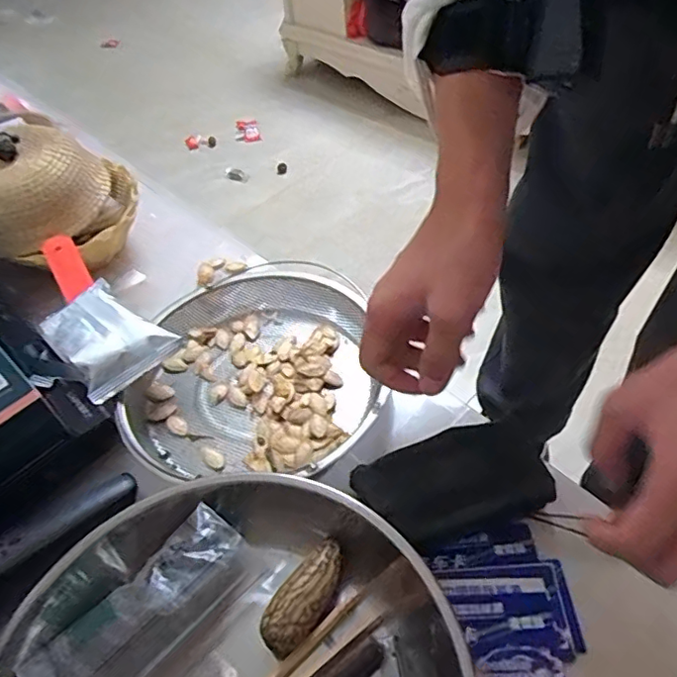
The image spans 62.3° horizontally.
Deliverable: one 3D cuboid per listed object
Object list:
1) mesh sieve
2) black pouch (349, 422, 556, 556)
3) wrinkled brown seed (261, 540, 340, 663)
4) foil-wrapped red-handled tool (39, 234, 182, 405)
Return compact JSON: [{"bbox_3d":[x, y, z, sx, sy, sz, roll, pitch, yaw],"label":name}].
[{"bbox_3d":[-0.062,0.018,0.474,0.200,0.032,0.224,5,48,10],"label":"mesh sieve"},{"bbox_3d":[0.075,0.097,0.373,0.115,0.034,0.064,-18,48,-10],"label":"black pouch"},{"bbox_3d":[-0.020,0.155,0.339,0.026,0.022,0.071,23,54,25],"label":"wrinkled brown seed"},{"bbox_3d":[-0.219,-0.026,0.474,0.073,0.023,0.177,-38,54,-26],"label":"foil-wrapped red-handled tool"}]

